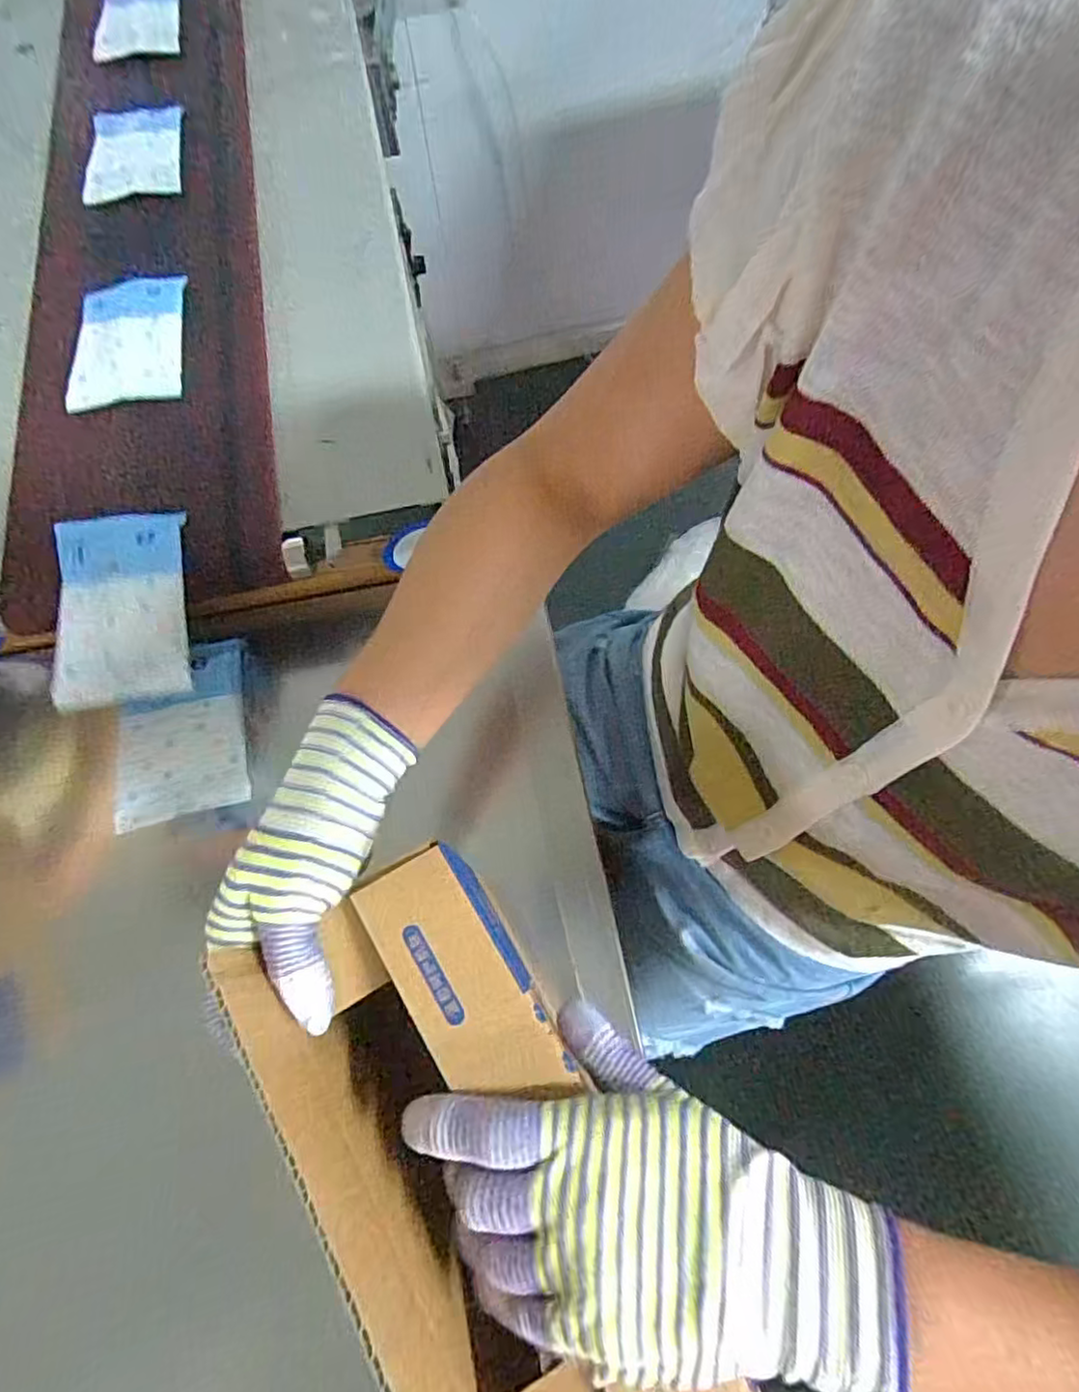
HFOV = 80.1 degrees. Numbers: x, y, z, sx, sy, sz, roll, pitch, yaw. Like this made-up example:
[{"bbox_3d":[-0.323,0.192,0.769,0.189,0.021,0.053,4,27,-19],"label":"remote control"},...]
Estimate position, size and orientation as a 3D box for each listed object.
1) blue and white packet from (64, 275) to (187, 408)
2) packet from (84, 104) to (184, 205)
[{"bbox_3d":[-0.332,-0.291,0.520,0.080,0.013,0.134,-7,71,-1],"label":"blue and white packet"},{"bbox_3d":[-0.385,-0.520,0.609,0.083,0.017,0.131,-9,71,-2],"label":"packet"}]

